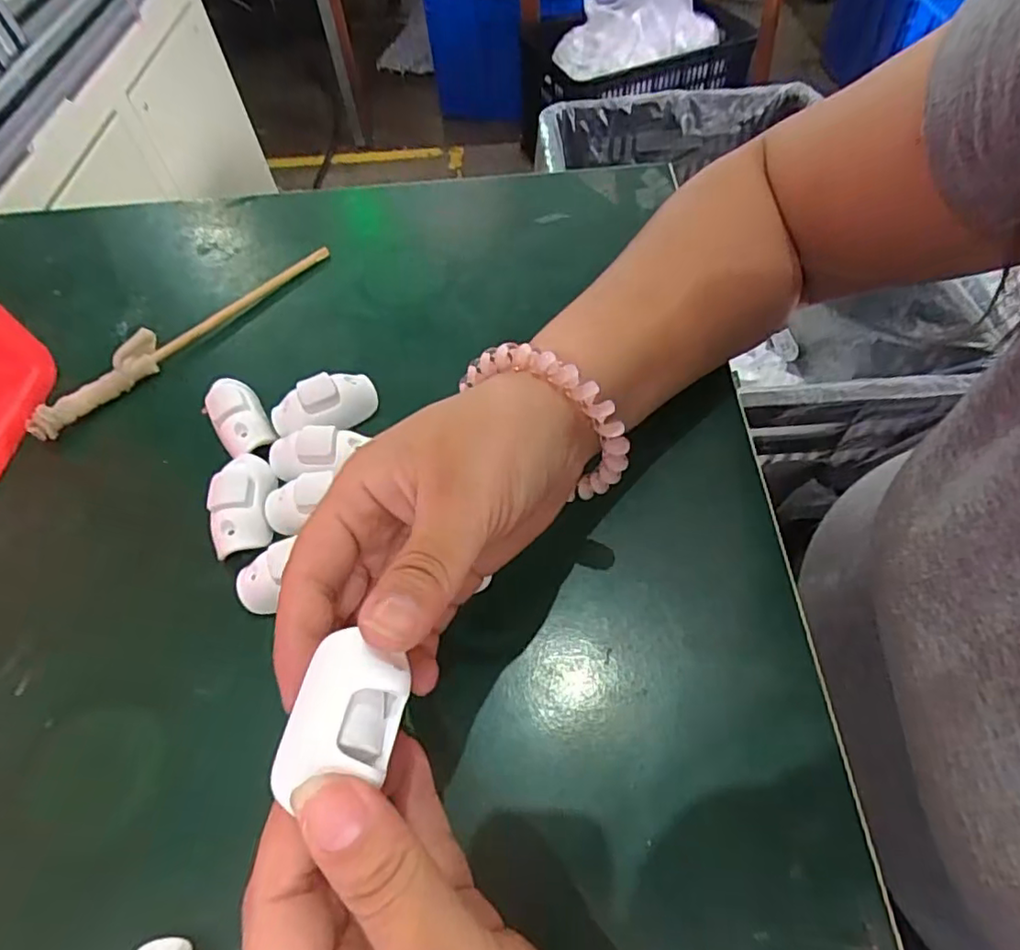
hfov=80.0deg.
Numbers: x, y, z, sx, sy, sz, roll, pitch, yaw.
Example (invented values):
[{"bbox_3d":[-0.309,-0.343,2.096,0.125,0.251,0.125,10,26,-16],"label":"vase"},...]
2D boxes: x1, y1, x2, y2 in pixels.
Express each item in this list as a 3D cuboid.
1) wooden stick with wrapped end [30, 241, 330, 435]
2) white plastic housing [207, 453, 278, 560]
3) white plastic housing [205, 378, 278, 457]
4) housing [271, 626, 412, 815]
[{"bbox_3d":[-0.189,-0.087,0.359,0.018,0.016,0.193,37,67,24],"label":"wooden stick with wrapped end"},{"bbox_3d":[-0.124,0.013,0.284,0.023,0.023,0.049,-8,57,-1],"label":"white plastic housing"},{"bbox_3d":[-0.140,-0.031,0.313,0.024,0.023,0.045,-29,60,-14],"label":"white plastic housing"},{"bbox_3d":[-0.043,0.065,0.161,0.027,0.019,0.039,10,59,10],"label":"housing"}]

